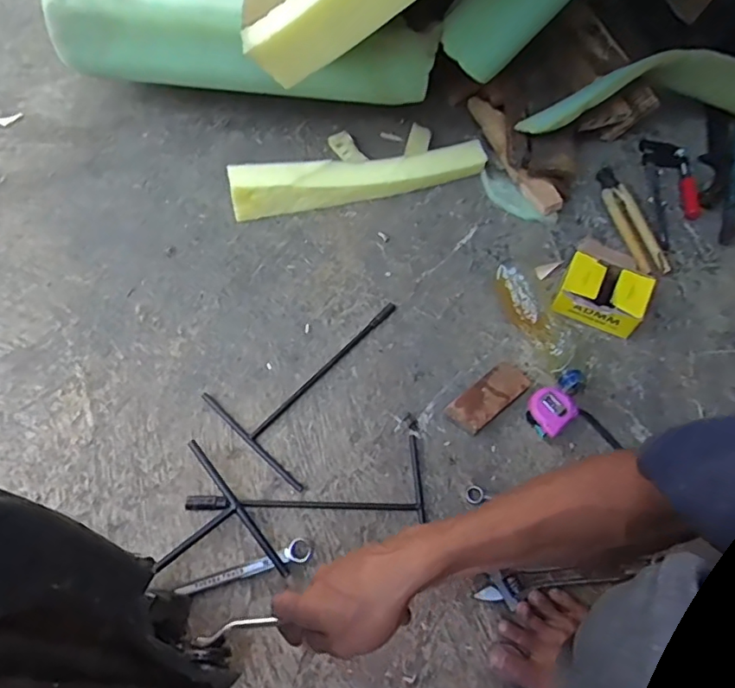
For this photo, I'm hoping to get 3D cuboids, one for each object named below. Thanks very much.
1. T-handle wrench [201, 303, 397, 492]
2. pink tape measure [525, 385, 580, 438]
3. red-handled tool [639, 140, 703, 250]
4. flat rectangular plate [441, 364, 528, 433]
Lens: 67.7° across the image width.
[{"bbox_3d":[-0.057,0.036,0.746,0.172,0.008,0.281,40,67,16],"label":"T-handle wrench"},{"bbox_3d":[0.240,0.088,0.725,0.058,0.035,0.057,-37,70,-21],"label":"pink tape measure"},{"bbox_3d":[0.532,-0.260,0.946,0.094,0.019,0.245,5,63,-1],"label":"red-handled tool"},{"bbox_3d":[0.164,0.071,0.735,0.113,0.027,0.050,-36,70,-20],"label":"flat rectangular plate"}]

